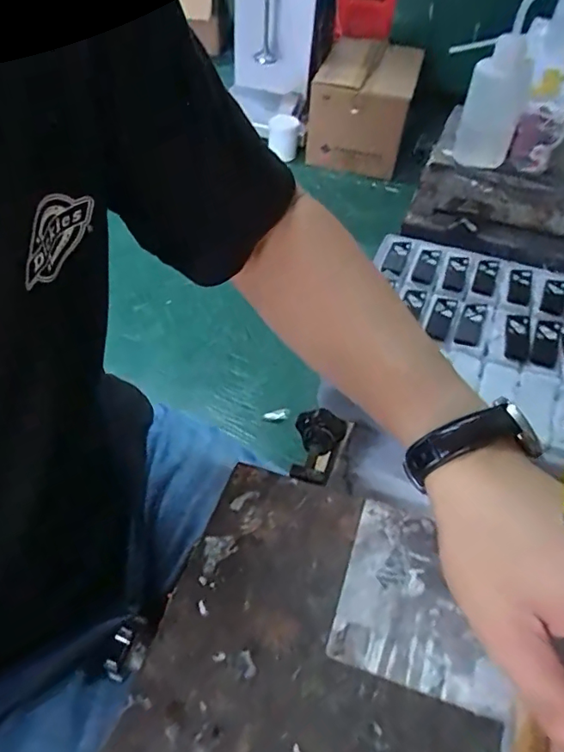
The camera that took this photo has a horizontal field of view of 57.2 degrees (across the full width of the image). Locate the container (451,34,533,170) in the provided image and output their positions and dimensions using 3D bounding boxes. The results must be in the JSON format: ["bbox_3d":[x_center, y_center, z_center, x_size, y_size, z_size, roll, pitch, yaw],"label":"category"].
[{"bbox_3d":[0.237,-0.304,0.581,0.063,0.128,0.070,18,50,10],"label":"container"}]

